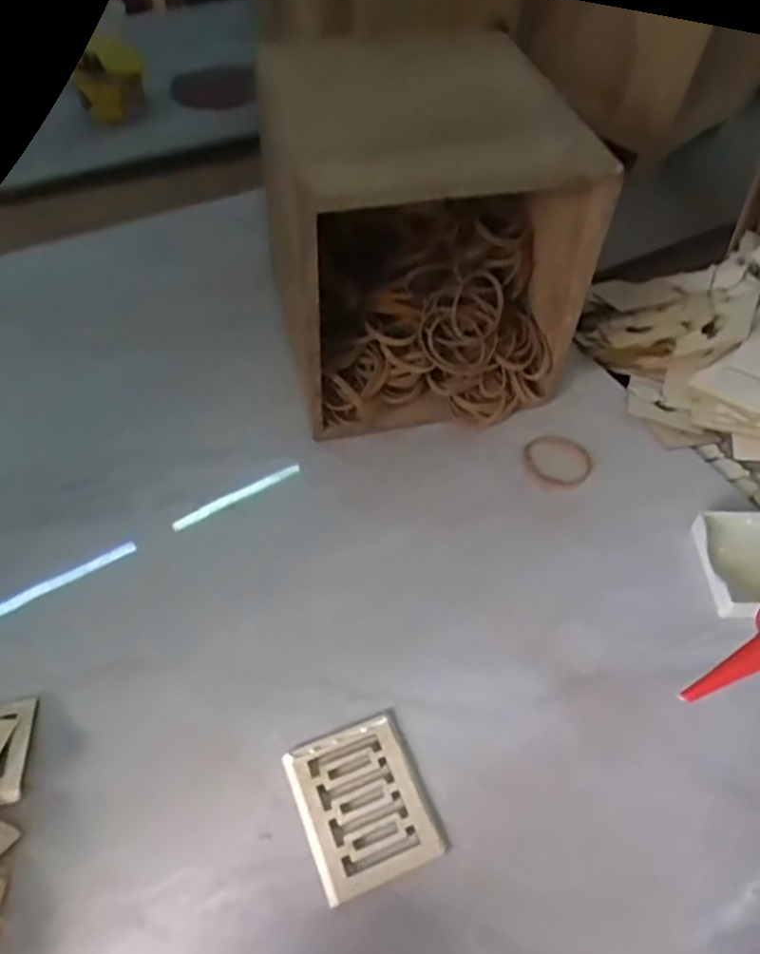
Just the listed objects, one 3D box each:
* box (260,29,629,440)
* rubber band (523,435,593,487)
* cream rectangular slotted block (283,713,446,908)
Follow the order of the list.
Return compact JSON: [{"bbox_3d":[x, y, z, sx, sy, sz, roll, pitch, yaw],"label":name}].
[{"bbox_3d":[0.025,-0.188,0.557,0.202,0.201,0.228,-11,52,-11],"label":"box"},{"bbox_3d":[0.140,-0.014,0.562,0.053,0.004,0.049,1,51,-2],"label":"rubber band"},{"bbox_3d":[-0.011,0.178,0.391,0.065,0.004,0.081,-17,54,-16],"label":"cream rectangular slotted block"}]

